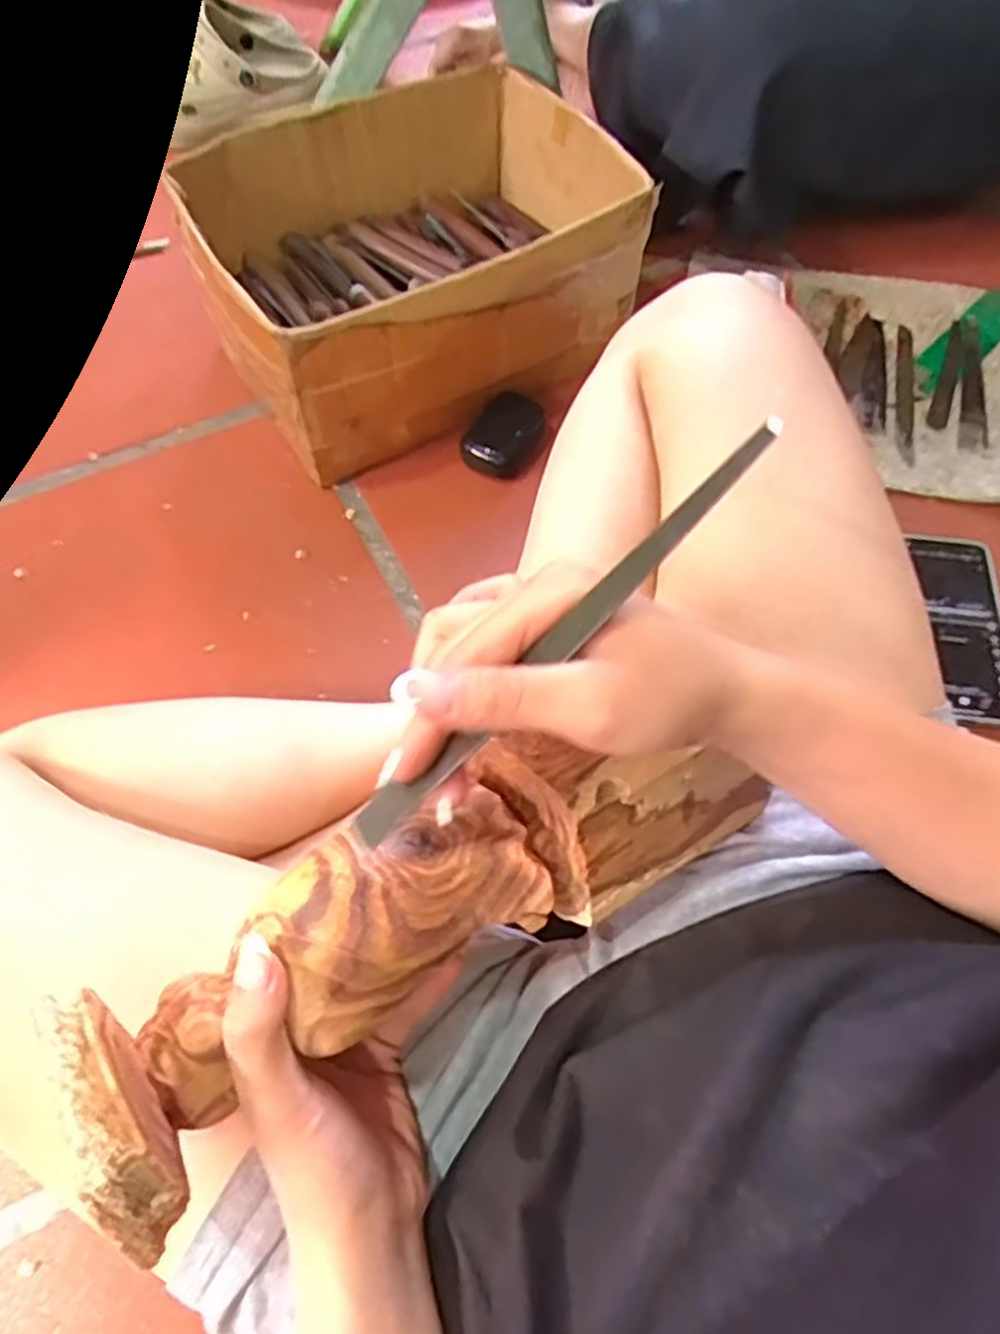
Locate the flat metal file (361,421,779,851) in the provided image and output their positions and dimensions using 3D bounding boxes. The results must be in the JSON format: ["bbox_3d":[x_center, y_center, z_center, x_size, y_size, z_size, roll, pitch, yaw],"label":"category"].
[{"bbox_3d":[0.019,-0.008,0.263,0.191,0.011,0.012,-45,70,10],"label":"flat metal file"}]

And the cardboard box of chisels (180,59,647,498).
[{"bbox_3d":[-0.073,-0.346,0.660,0.321,0.130,0.258,-29,65,-13],"label":"cardboard box of chisels"}]

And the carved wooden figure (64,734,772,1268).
[{"bbox_3d":[-0.016,0.089,0.306,0.275,0.058,0.078,-24,67,-22],"label":"carved wooden figure"}]

